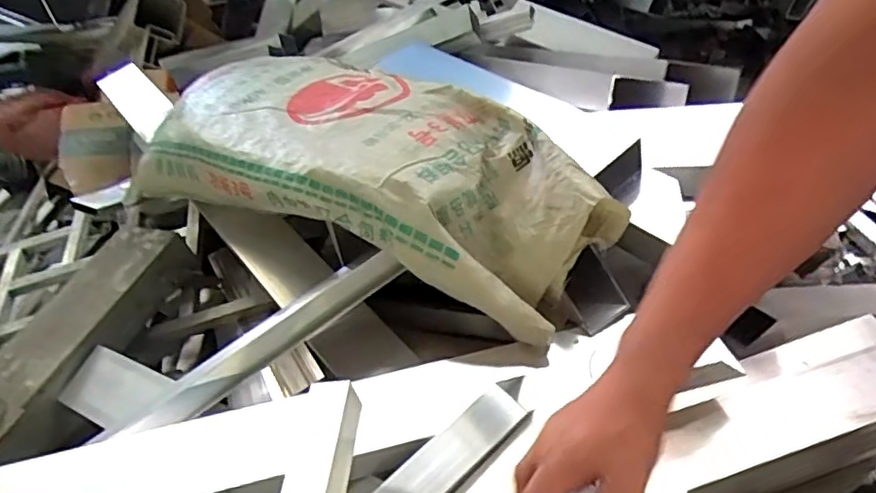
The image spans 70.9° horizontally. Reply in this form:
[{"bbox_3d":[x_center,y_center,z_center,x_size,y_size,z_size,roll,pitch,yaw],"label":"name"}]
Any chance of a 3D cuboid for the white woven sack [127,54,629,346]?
[{"bbox_3d":[-0.123,-0.129,0.960,0.789,0.164,0.319,18,46,33],"label":"white woven sack"}]

